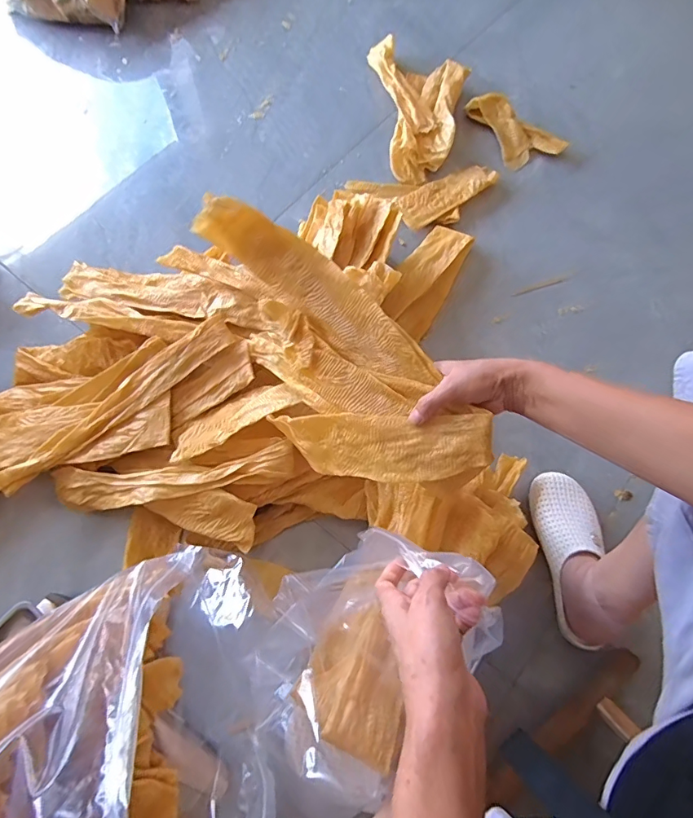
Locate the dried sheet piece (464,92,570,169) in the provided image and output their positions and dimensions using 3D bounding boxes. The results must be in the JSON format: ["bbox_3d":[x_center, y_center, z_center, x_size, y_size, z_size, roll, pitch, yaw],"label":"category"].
[{"bbox_3d":[0.358,-0.598,0.982,0.122,0.040,0.194,-27,73,-11],"label":"dried sheet piece"}]

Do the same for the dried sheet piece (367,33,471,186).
[{"bbox_3d":[0.173,-0.650,0.999,0.202,0.055,0.382,-7,71,-4],"label":"dried sheet piece"}]

